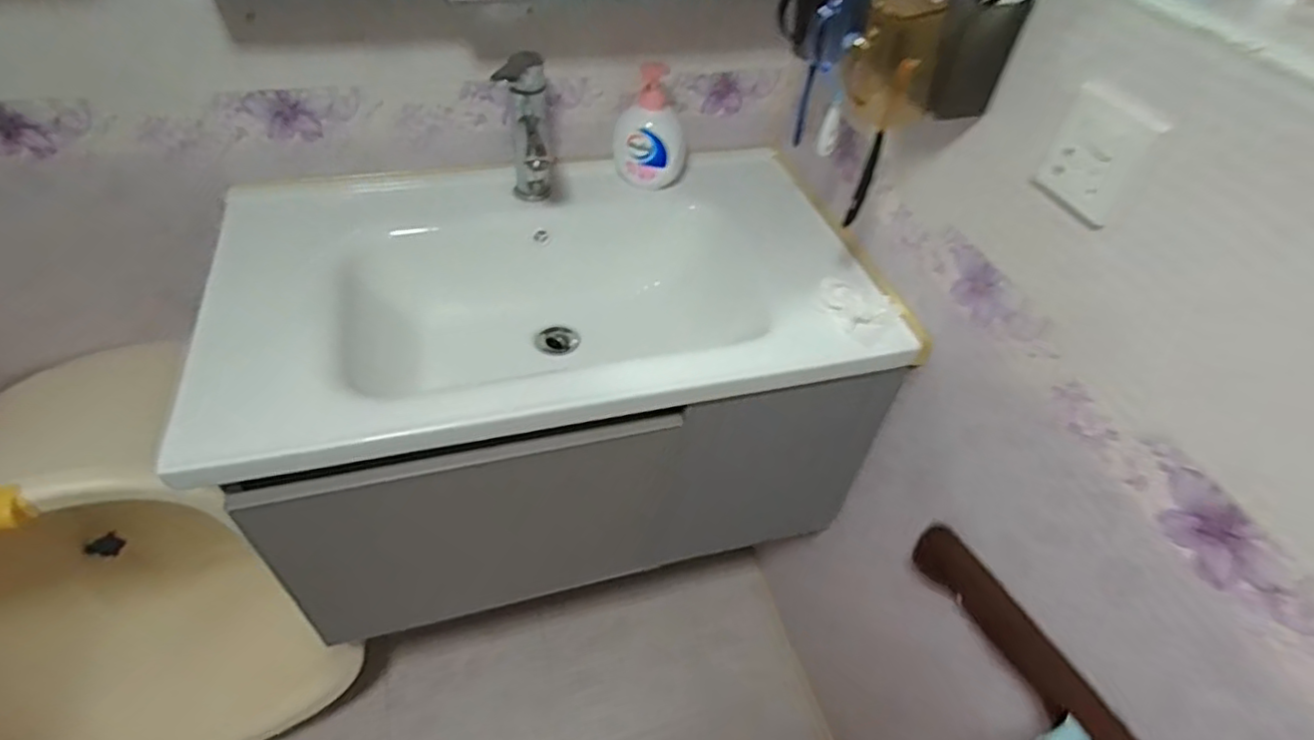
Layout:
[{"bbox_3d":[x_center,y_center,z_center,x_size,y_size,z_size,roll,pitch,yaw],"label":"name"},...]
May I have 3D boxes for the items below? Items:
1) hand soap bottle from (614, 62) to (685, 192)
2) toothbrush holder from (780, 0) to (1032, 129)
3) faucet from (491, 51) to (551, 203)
[{"bbox_3d":[-0.011,-0.334,0.924,0.099,0.160,0.051,14,46,8],"label":"hand soap bottle"},{"bbox_3d":[0.237,-0.351,0.677,0.157,0.109,0.205,-8,47,-13],"label":"toothbrush holder"},{"bbox_3d":[-0.169,-0.292,0.852,0.057,0.191,0.144,-3,46,-8],"label":"faucet"}]

